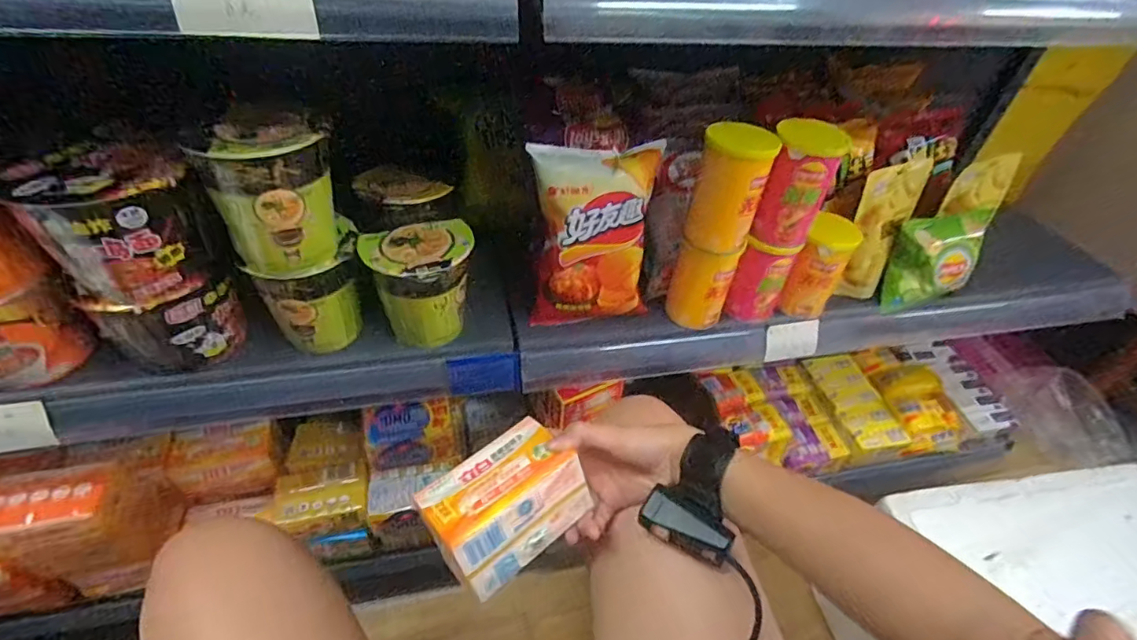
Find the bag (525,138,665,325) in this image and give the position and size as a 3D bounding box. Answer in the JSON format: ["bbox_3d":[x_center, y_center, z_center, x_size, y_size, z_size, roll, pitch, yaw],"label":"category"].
[{"bbox_3d":[0.027,-0.091,0.569,0.127,0.185,0.052,-5,30,-10],"label":"bag"}]

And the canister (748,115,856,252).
[{"bbox_3d":[0.234,-0.139,0.543,0.067,0.122,0.067,19,45,13],"label":"canister"}]

